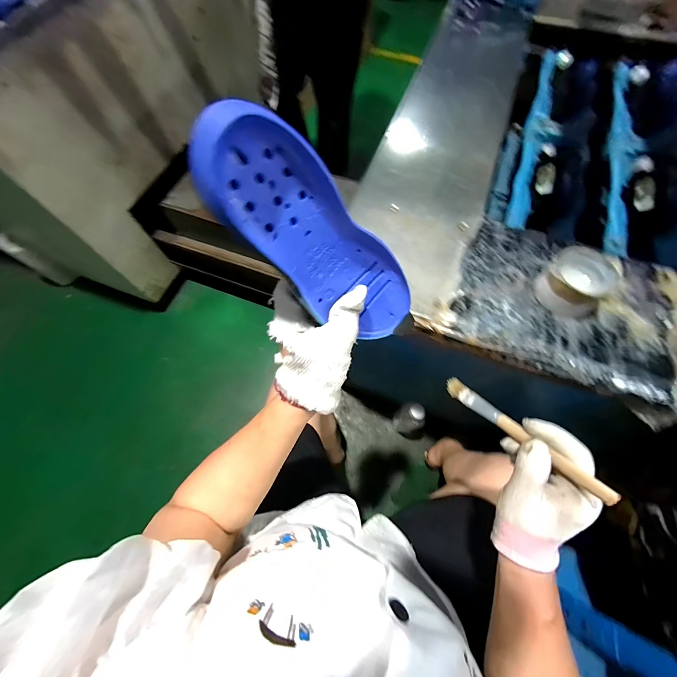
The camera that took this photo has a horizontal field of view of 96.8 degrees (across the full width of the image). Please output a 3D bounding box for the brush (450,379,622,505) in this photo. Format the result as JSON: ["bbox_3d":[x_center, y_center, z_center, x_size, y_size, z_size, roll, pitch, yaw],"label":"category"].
[{"bbox_3d":[0.158,0.082,0.270,0.015,0.018,0.155,-31,33,-12],"label":"brush"}]

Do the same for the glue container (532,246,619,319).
[{"bbox_3d":[0.344,-0.078,0.432,0.088,0.057,0.088,0,67,1],"label":"glue container"}]

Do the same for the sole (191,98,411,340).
[{"bbox_3d":[-0.008,-0.063,0.232,0.078,0.218,0.021,-54,43,3],"label":"sole"}]

